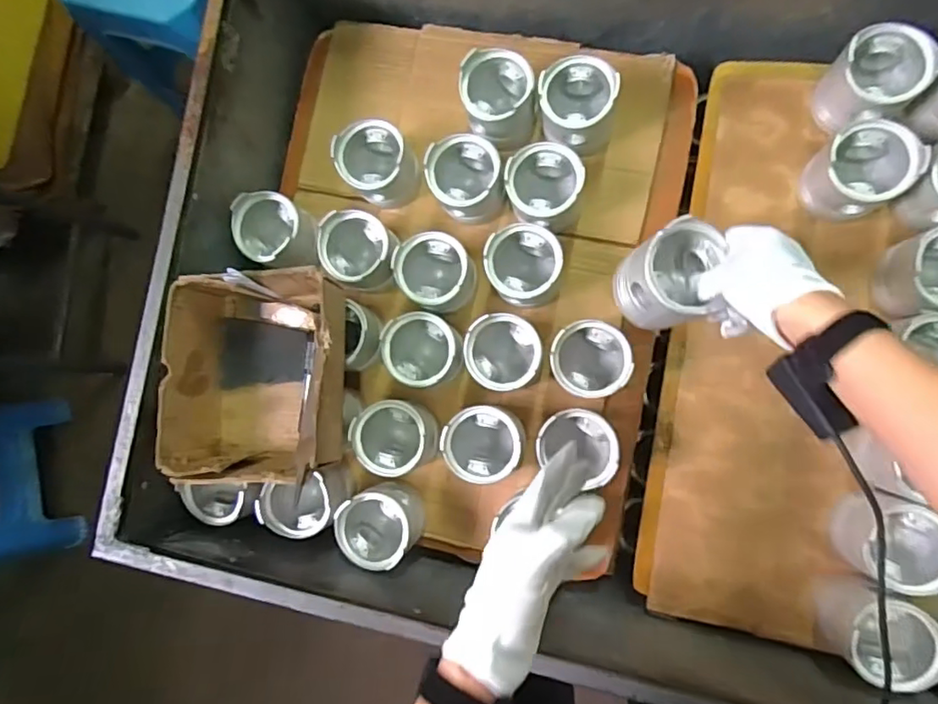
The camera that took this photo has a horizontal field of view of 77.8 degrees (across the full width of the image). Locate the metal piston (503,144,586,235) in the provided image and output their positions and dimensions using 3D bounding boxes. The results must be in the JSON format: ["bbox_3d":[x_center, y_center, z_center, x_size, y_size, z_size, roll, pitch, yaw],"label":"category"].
[{"bbox_3d":[0.090,-0.189,0.684,0.086,0.082,0.086,-1,86,9],"label":"metal piston"}]

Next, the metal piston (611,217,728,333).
[{"bbox_3d":[0.184,-0.068,0.537,0.078,0.090,0.084,-14,84,-24],"label":"metal piston"}]

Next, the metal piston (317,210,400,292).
[{"bbox_3d":[-0.127,-0.119,0.720,0.094,0.092,0.091,7,88,9],"label":"metal piston"}]

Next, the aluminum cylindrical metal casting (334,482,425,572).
[{"bbox_3d":[-0.102,0.203,0.688,0.080,0.088,0.086,-42,81,4],"label":"aluminum cylindrical metal casting"}]

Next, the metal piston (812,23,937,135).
[{"bbox_3d":[0.429,-0.290,0.620,0.079,0.089,0.080,-1,86,9],"label":"metal piston"}]

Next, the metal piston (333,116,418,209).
[{"bbox_3d":[-0.112,-0.229,0.708,0.083,0.080,0.082,-1,86,9],"label":"metal piston"}]

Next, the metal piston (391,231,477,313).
[{"bbox_3d":[-0.040,-0.091,0.693,0.084,0.074,0.086,-1,86,9],"label":"metal piston"}]

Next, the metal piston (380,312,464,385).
[{"bbox_3d":[-0.050,-0.002,0.684,0.087,0.070,0.081,-1,86,9],"label":"metal piston"}]

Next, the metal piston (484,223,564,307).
[{"bbox_3d":[0.066,-0.098,0.681,0.086,0.080,0.088,-1,86,9],"label":"metal piston"}]

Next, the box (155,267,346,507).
[{"bbox_3d":[-0.220,0.026,0.637,0.170,0.120,0.207,1,87,9],"label":"box"}]

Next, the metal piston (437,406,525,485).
[{"bbox_3d":[0.020,0.105,0.679,0.081,0.092,0.082,-1,86,9],"label":"metal piston"}]

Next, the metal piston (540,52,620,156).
[{"bbox_3d":[0.128,-0.285,0.683,0.087,0.084,0.085,-6,86,9],"label":"metal piston"}]

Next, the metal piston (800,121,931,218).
[{"bbox_3d":[0.409,-0.188,0.614,0.077,0.084,0.080,-1,86,9],"label":"metal piston"}]

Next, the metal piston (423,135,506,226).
[{"bbox_3d":[-0.002,-0.207,0.700,0.086,0.074,0.087,-1,86,9],"label":"metal piston"}]

